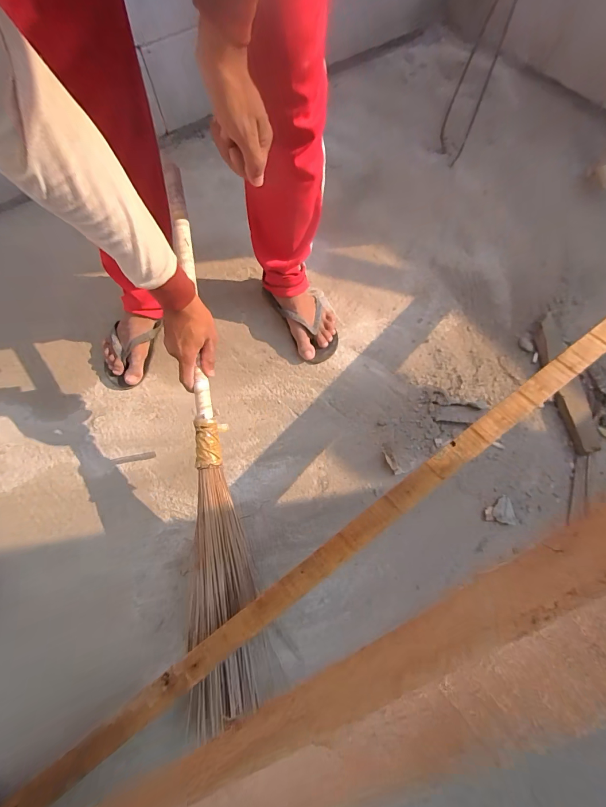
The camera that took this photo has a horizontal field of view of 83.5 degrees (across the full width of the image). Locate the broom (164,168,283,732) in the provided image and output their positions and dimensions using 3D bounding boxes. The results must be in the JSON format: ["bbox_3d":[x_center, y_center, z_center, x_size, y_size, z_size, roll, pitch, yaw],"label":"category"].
[{"bbox_3d":[-0.160,0.056,0.549,0.123,0.071,0.846,-8,88,-4],"label":"broom"}]

